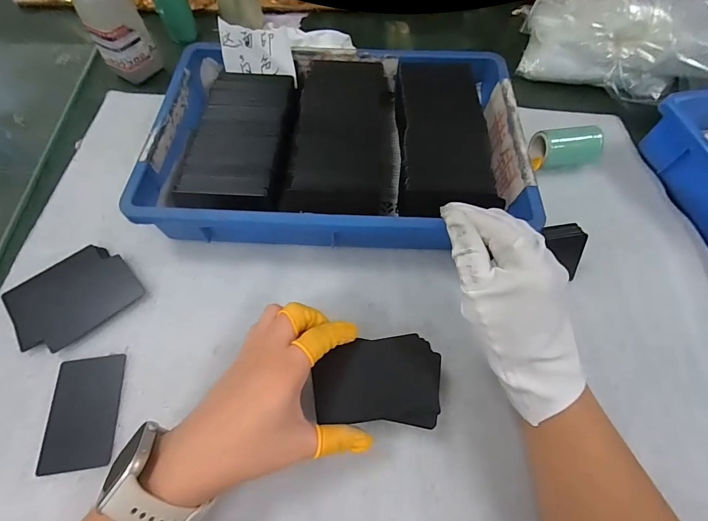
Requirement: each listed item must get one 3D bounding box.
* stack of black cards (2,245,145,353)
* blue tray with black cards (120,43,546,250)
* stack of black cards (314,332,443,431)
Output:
[{"bbox_3d":[-0.261,0.033,0.323,0.102,0.008,0.084,-37,72,-18],"label":"stack of black cards"},{"bbox_3d":[-0.015,-0.126,0.372,0.366,0.057,0.248,3,65,-2],"label":"blue tray with black cards"},{"bbox_3d":[0.019,0.088,0.259,0.092,0.012,0.062,4,64,1],"label":"stack of black cards"}]

